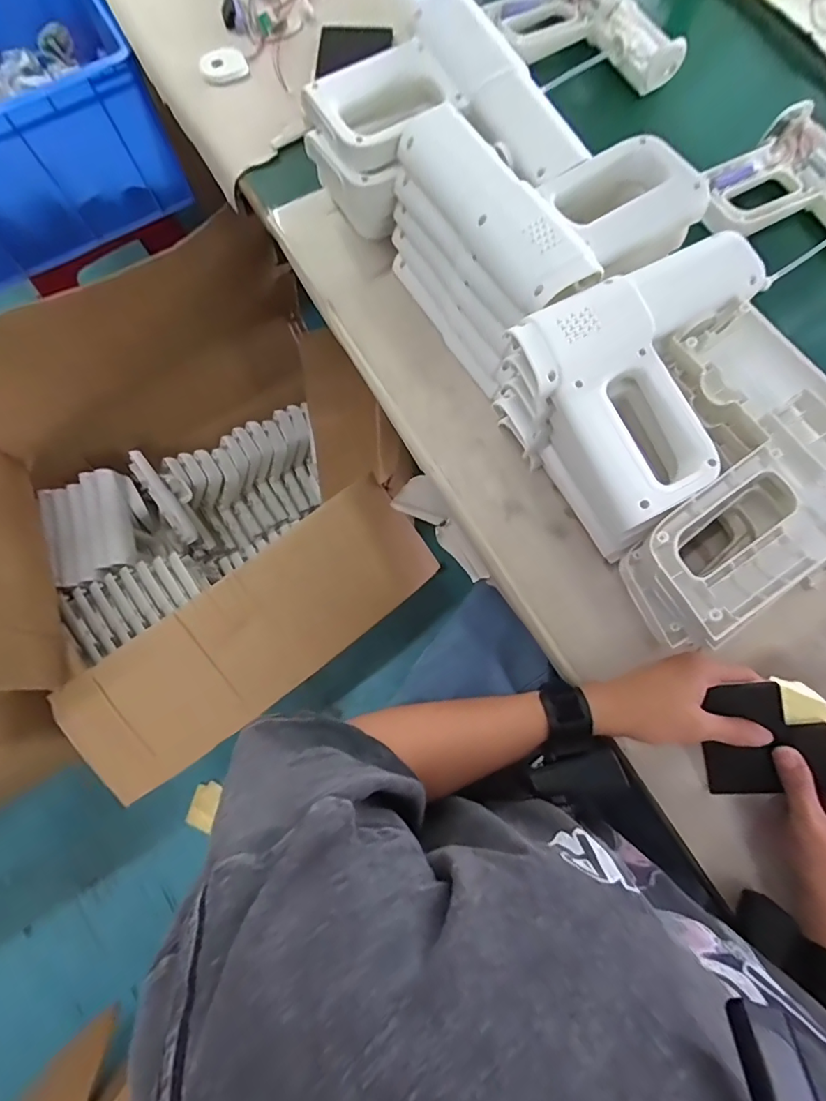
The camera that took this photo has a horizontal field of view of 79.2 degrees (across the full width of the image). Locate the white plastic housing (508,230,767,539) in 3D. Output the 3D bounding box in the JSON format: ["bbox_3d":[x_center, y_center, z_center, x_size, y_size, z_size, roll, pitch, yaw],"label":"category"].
[{"bbox_3d":[0.199,-0.130,0.389,0.206,0.056,0.181,-22,77,-7],"label":"white plastic housing"}]

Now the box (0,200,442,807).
[{"bbox_3d":[-0.415,-0.071,0.945,0.623,0.515,0.792,-28,78,-8],"label":"box"}]

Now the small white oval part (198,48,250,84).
[{"bbox_3d":[-0.234,-0.598,0.614,0.055,0.010,0.047,-22,77,-7],"label":"small white oval part"}]

